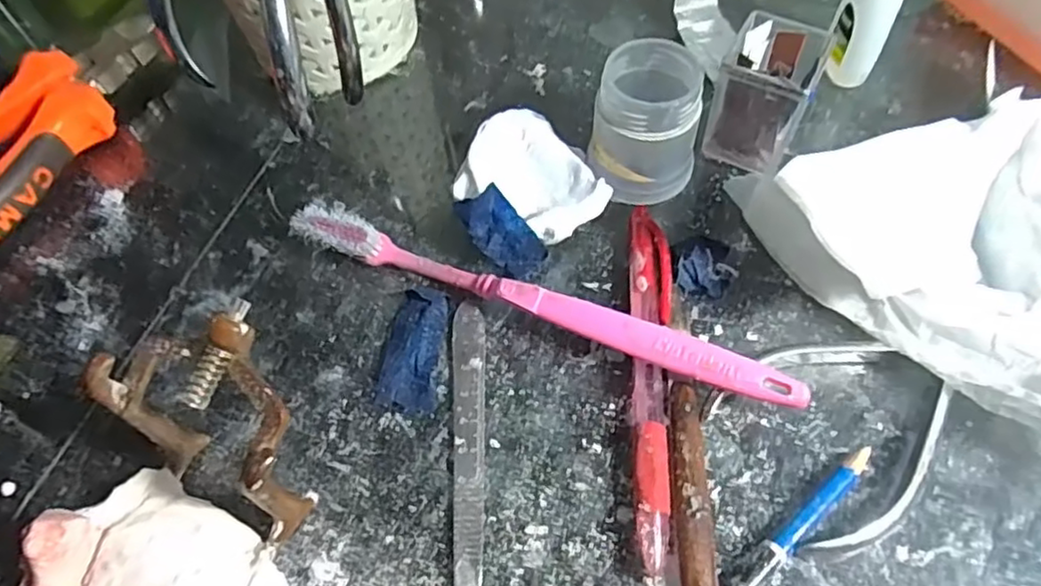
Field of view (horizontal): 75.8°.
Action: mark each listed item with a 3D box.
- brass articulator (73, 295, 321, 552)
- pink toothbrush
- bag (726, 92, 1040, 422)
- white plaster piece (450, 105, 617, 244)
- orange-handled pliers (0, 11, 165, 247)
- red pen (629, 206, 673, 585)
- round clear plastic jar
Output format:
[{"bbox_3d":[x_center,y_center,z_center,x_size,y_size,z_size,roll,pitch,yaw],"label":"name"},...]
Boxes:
[{"bbox_3d":[-0.088,0.036,0.204,0.057,0.067,0.044,25,64,16],"label":"brass articulator"},{"bbox_3d":[0.003,0.005,0.244,0.192,0.020,0.015,19,63,13],"label":"pink toothbrush"},{"bbox_3d":[0.159,-0.026,0.231,0.152,0.057,0.117,34,67,20],"label":"bag"},{"bbox_3d":[0.004,-0.044,0.272,0.047,0.021,0.057,-41,66,-19],"label":"white plaster piece"},{"bbox_3d":[-0.217,-0.068,0.295,0.055,0.025,0.148,27,65,17],"label":"orange-handled pliers"},{"bbox_3d":[0.045,0.027,0.233,0.014,0.011,0.133,4,60,5],"label":"red pen"},{"bbox_3d":[0.050,-0.067,0.267,0.040,0.052,0.043,-1,60,2],"label":"round clear plastic jar"}]

